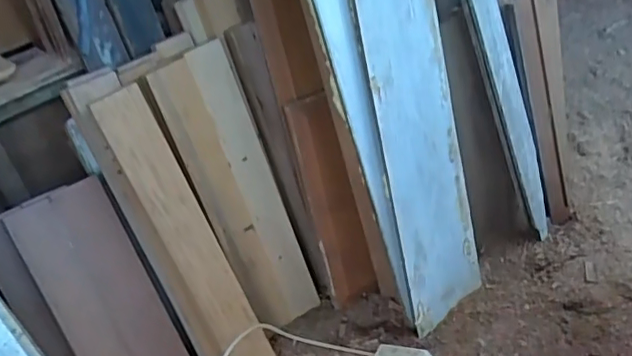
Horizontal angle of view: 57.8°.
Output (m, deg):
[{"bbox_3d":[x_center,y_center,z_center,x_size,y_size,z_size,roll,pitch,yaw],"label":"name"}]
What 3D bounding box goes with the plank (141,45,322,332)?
[{"bbox_3d":[-0.167,0.047,1.352,0.187,0.711,0.032,-33,30,-25],"label":"plank"}]

